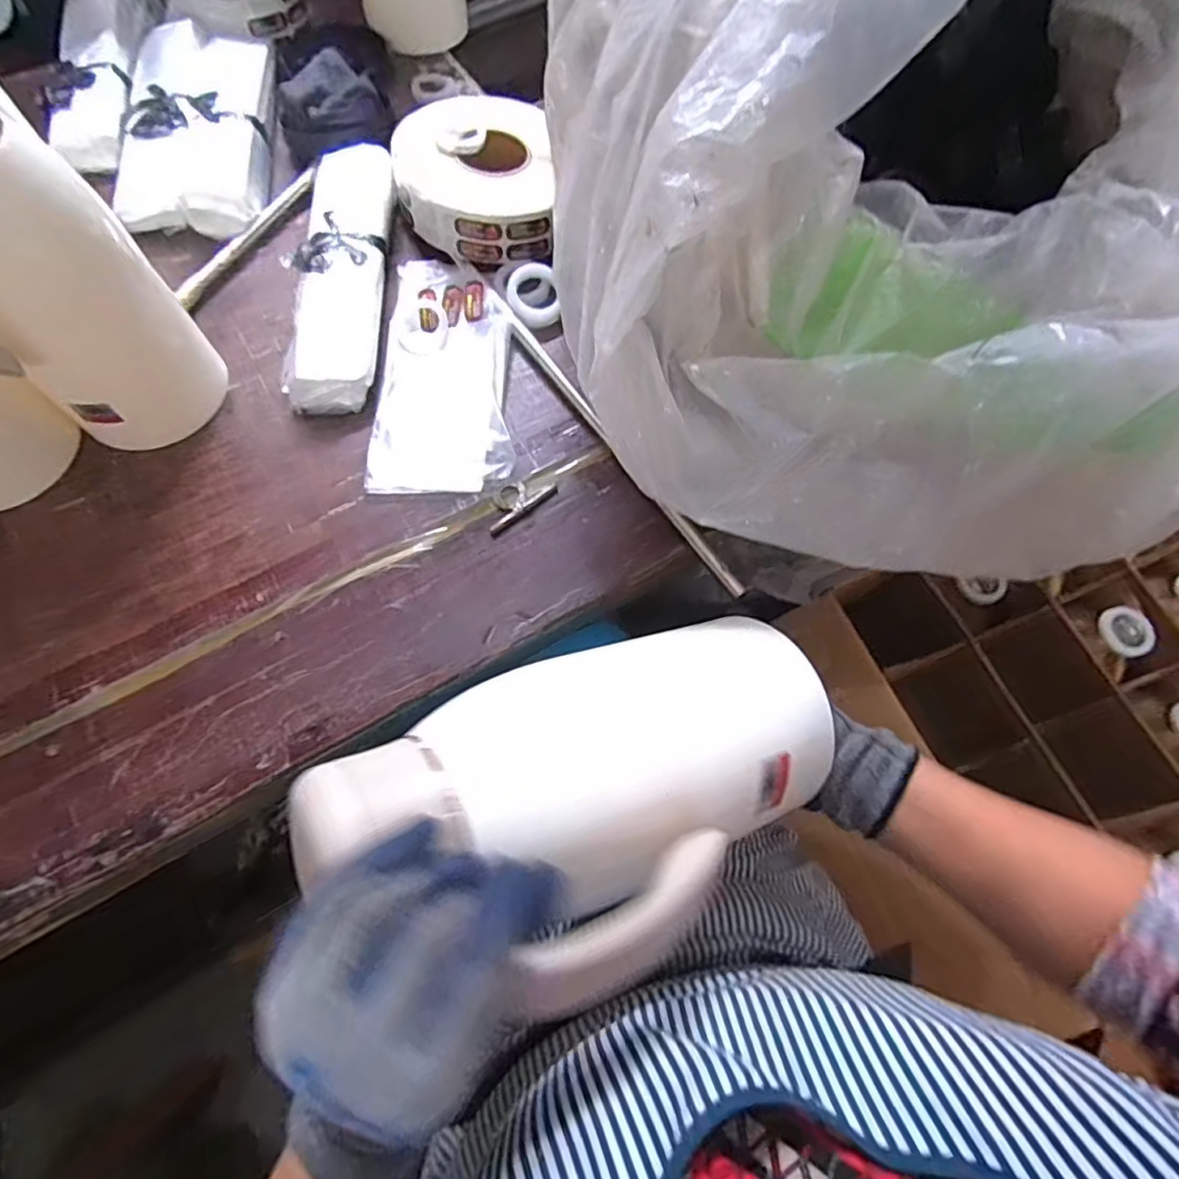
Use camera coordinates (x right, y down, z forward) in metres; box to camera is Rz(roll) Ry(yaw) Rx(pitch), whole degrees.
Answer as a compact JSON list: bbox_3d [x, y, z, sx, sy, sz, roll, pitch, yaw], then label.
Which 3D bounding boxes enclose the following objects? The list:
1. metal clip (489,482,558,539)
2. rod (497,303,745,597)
[{"bbox_3d":[-0.064,-0.079,0.548,0.071,0.007,0.034,-37,73,-14],"label":"metal clip"},{"bbox_3d":[0.019,-0.138,0.569,0.014,0.009,0.363,-33,72,-13],"label":"rod"}]

